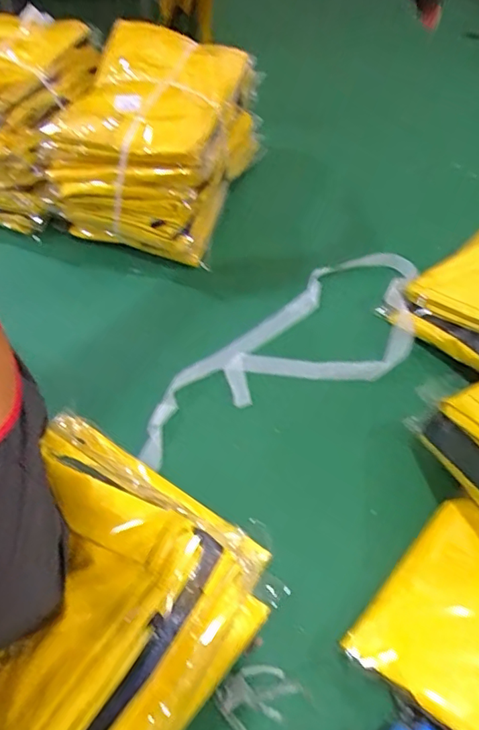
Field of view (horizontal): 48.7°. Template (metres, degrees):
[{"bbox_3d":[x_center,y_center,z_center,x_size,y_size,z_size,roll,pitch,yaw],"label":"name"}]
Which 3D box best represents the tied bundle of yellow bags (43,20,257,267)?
[{"bbox_3d":[-0.141,-0.388,0.935,0.264,0.203,0.372,13,59,9],"label":"tied bundle of yellow bags"}]

